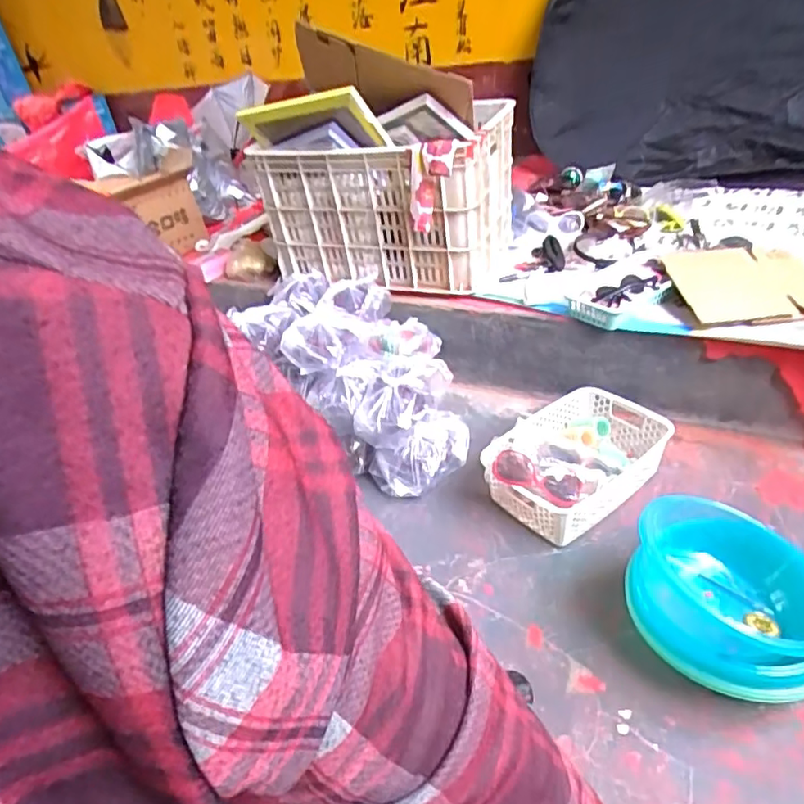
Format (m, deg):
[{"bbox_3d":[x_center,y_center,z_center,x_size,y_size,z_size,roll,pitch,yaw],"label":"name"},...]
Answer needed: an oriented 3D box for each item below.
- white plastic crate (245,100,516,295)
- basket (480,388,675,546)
[{"bbox_3d":[-0.033,-0.457,1.296,0.517,0.285,0.306,10,39,23],"label":"white plastic crate"},{"bbox_3d":[0.287,0.094,0.977,0.299,0.111,0.209,-31,41,-30],"label":"basket"}]

